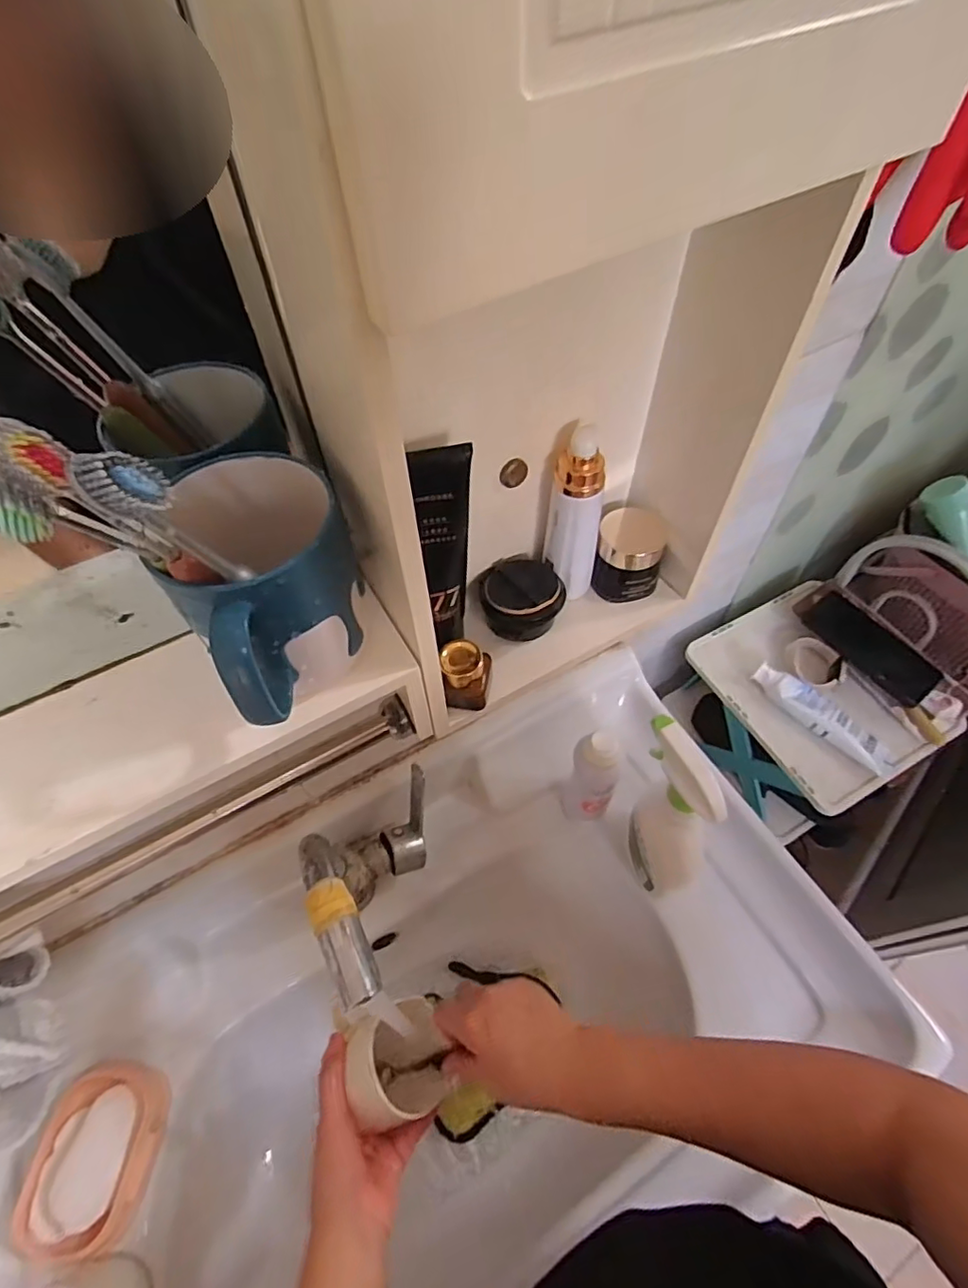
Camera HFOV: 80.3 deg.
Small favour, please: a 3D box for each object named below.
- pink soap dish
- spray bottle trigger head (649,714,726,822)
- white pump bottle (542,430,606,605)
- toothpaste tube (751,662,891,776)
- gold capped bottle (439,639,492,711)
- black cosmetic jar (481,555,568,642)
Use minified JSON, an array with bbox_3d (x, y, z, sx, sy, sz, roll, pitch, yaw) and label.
[{"bbox_3d":[-0.337,0.440,0.494,0.099,0.028,0.125,2,56,3],"label":"pink soap dish"},{"bbox_3d":[0.158,0.102,0.456,0.021,0.060,0.084,-28,60,-16],"label":"spray bottle trigger head"},{"bbox_3d":[0.065,-0.087,0.409,0.036,0.129,0.031,12,58,10],"label":"white pump bottle"},{"bbox_3d":[0.412,0.085,0.697,0.173,0.027,0.038,36,64,23],"label":"toothpaste tube"},{"bbox_3d":[-0.013,0.021,0.398,0.033,0.043,0.032,4,57,4],"label":"gold capped bottle"},{"bbox_3d":[0.028,-0.037,0.432,0.063,0.037,0.061,-1,56,1],"label":"black cosmetic jar"}]

